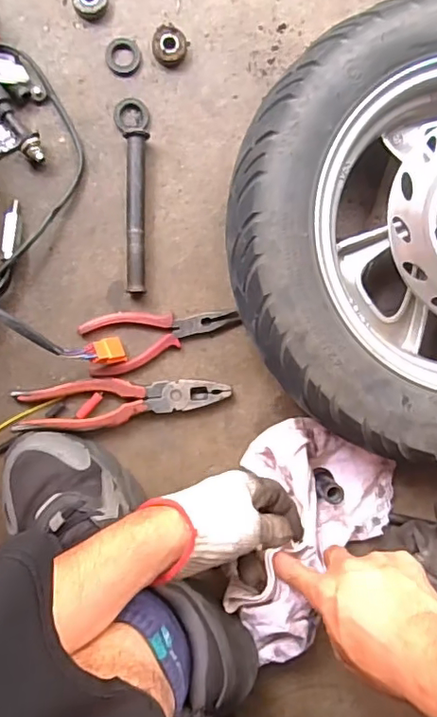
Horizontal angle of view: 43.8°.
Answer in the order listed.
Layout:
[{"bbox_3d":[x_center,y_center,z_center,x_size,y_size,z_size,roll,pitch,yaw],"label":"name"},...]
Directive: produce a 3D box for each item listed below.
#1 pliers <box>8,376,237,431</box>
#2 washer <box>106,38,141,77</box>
[{"bbox_3d":[-0.085,0.039,0.493,0.188,0.018,0.043,-4,91,-6],"label":"pliers"},{"bbox_3d":[-0.086,-0.273,0.490,0.030,0.007,0.033,0,90,-6],"label":"washer"}]

